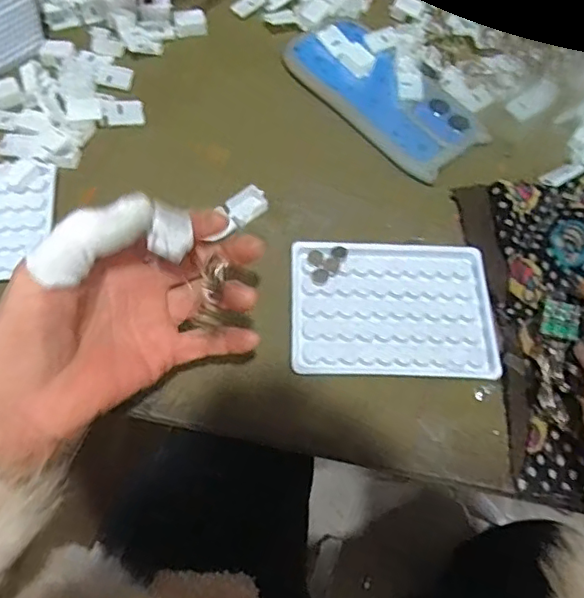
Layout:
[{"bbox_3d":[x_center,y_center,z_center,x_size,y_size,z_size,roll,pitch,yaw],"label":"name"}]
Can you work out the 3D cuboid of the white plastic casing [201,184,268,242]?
[{"bbox_3d":[-0.033,-0.065,0.400,0.029,0.013,0.018,-36,72,-17],"label":"white plastic casing"}]

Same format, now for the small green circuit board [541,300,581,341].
[{"bbox_3d":[0.170,0.014,0.354,0.022,0.004,0.022,12,87,6],"label":"small green circuit board"}]

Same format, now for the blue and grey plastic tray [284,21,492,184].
[{"bbox_3d":[0.075,-0.171,0.458,0.089,0.014,0.170,-38,73,-17],"label":"blue and grey plastic tray"}]

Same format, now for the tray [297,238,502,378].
[{"bbox_3d":[0.066,0.005,0.370,0.130,0.007,0.094,2,66,-2],"label":"tray"}]

